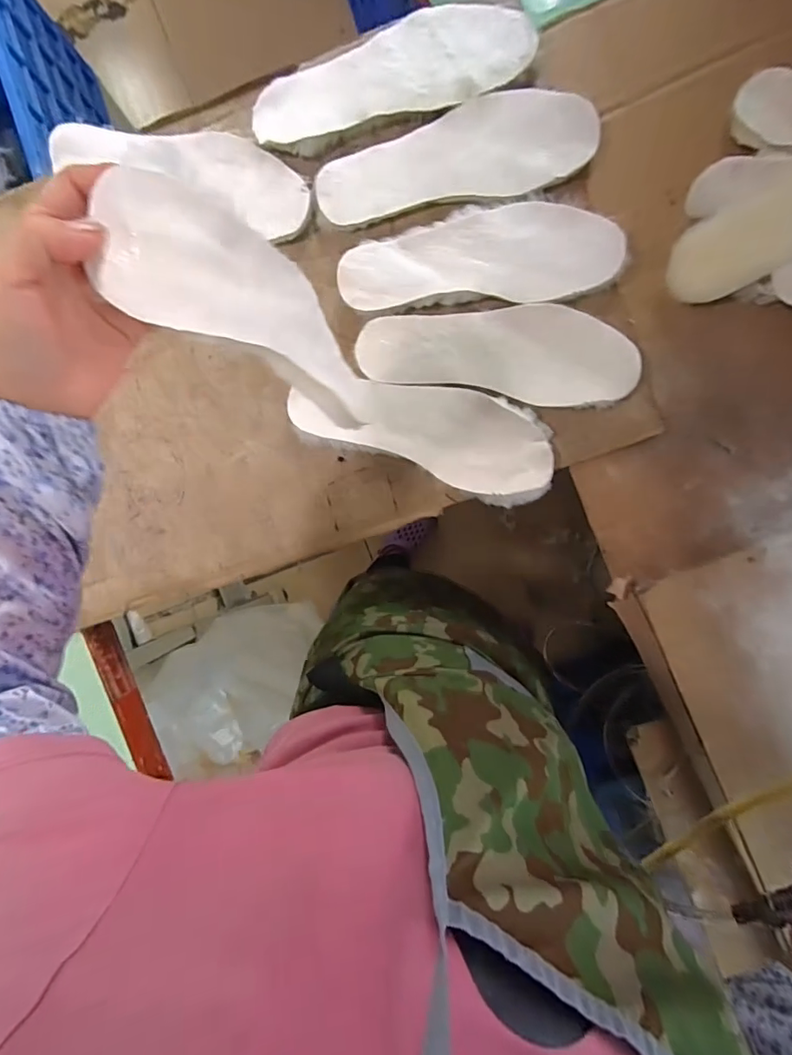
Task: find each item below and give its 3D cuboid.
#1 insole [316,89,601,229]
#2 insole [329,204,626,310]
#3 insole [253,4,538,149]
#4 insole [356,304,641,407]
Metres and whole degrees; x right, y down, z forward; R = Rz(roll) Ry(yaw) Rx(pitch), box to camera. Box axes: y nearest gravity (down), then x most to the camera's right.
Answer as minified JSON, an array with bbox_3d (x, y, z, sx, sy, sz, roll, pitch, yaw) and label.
[{"bbox_3d":[0.056,-0.362,0.483,0.268,0.005,0.085,-10,97,5],"label":"insole"},{"bbox_3d":[0.079,-0.265,0.481,0.263,0.019,0.086,0,97,4],"label":"insole"},{"bbox_3d":[-0.007,-0.445,0.478,0.271,0.015,0.090,-11,96,5],"label":"insole"},{"bbox_3d":[0.100,-0.176,0.494,0.267,0.023,0.087,9,98,3],"label":"insole"}]

